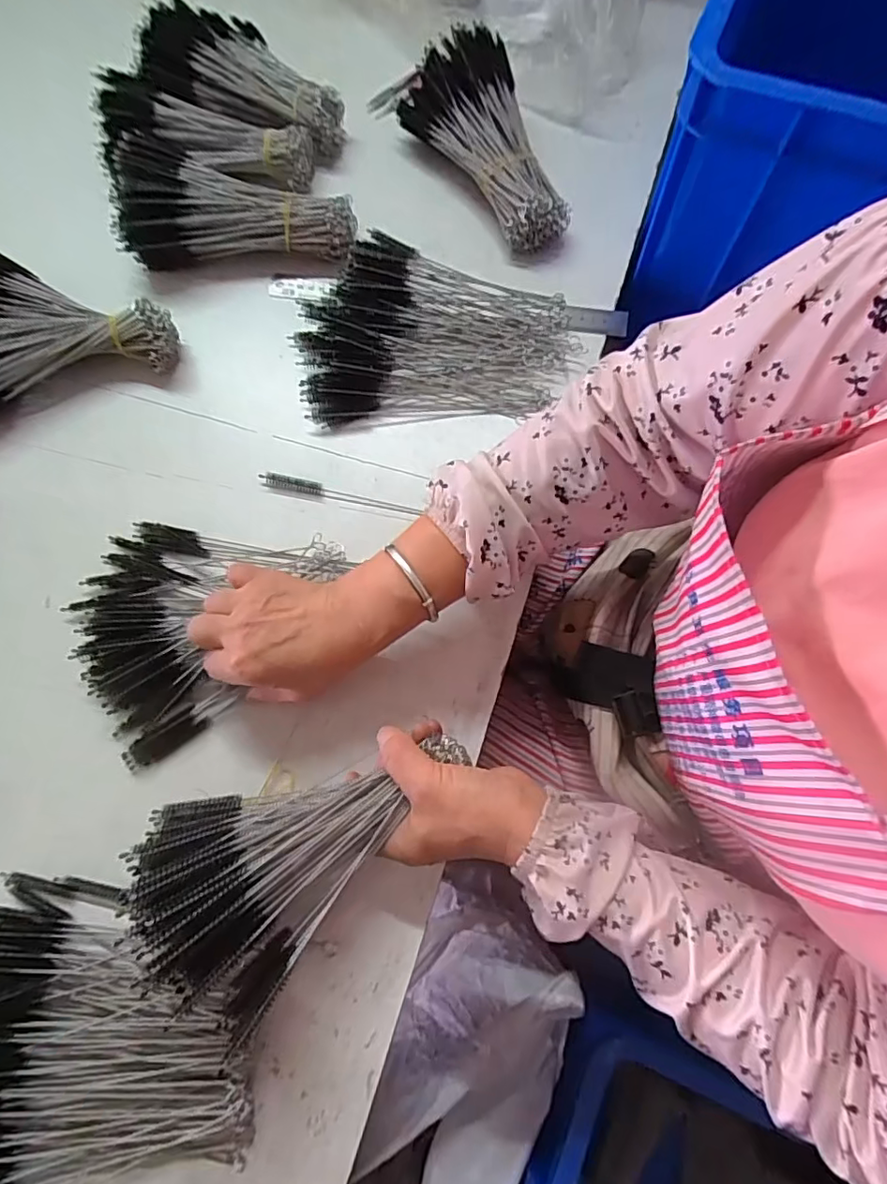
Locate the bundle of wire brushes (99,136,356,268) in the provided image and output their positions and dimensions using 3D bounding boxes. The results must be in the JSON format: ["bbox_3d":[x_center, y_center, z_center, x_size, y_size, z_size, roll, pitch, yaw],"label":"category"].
[{"bbox_3d":[-0.186,-0.351,0.506,0.207,0.072,0.087,-1,73,1],"label":"bundle of wire brushes"}]

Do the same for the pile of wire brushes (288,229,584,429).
[{"bbox_3d":[-0.009,-0.233,0.488,0.234,0.029,0.170,-3,73,0],"label":"pile of wire brushes"}]

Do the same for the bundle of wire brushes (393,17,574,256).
[{"bbox_3d":[0.034,-0.411,0.516,0.109,0.071,0.208,-16,74,-4],"label":"bundle of wire brushes"}]

